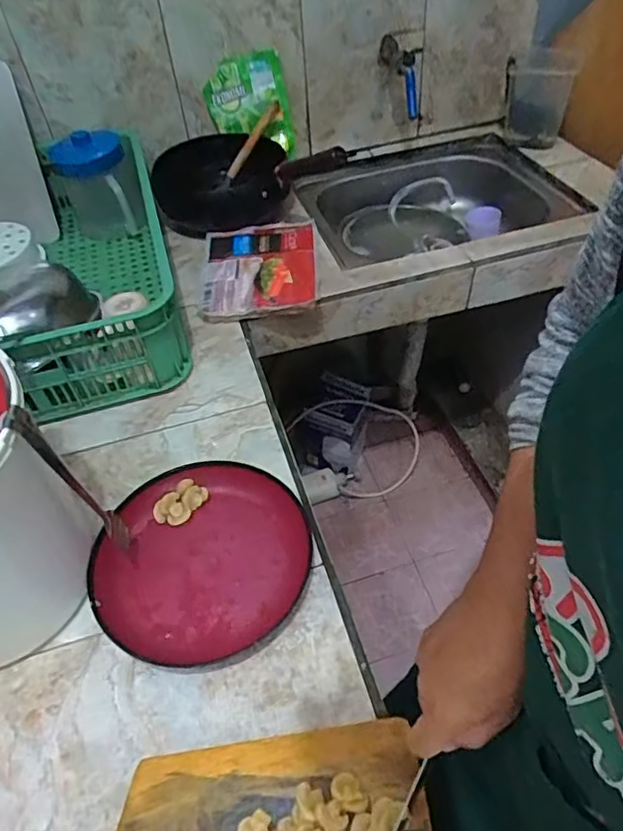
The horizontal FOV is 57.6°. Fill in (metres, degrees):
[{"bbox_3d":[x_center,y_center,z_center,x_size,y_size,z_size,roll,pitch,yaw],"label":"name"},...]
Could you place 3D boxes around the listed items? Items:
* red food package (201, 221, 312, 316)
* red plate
[{"bbox_3d":[-0.086,-0.249,0.945,0.181,0.027,0.253,-5,48,1],"label":"red food package"},{"bbox_3d":[-0.116,0.144,0.596,0.219,0.038,0.203,-2,48,3],"label":"red plate"}]

